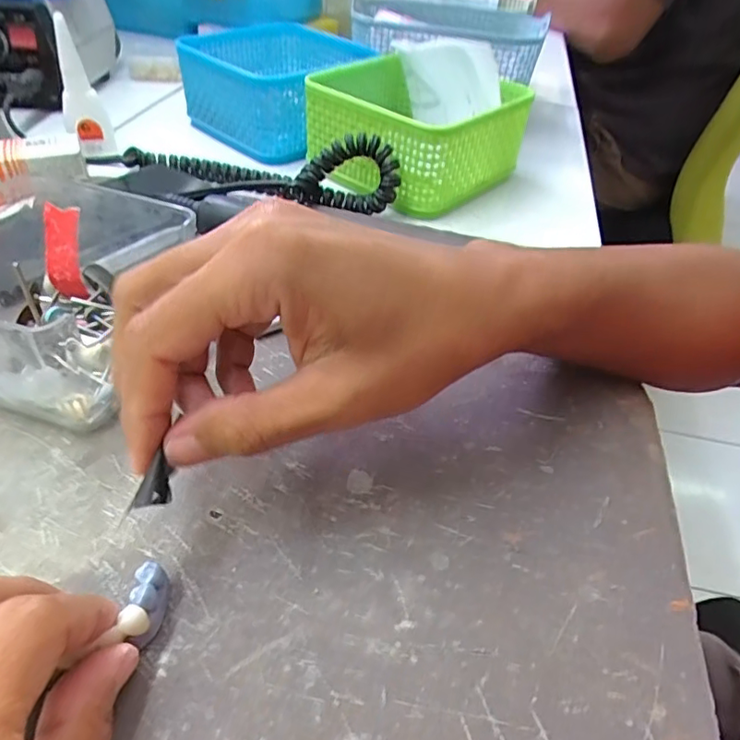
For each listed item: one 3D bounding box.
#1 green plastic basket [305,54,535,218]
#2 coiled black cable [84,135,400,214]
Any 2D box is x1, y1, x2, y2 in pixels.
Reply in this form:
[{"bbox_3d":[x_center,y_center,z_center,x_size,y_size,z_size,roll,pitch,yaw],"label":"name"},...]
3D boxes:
[{"bbox_3d":[0.036,-0.185,0.430,0.143,0.060,0.133,-30,53,-31],"label":"green plastic basket"},{"bbox_3d":[-0.091,-0.151,0.391,0.225,0.043,0.038,16,44,12],"label":"coiled black cable"}]

